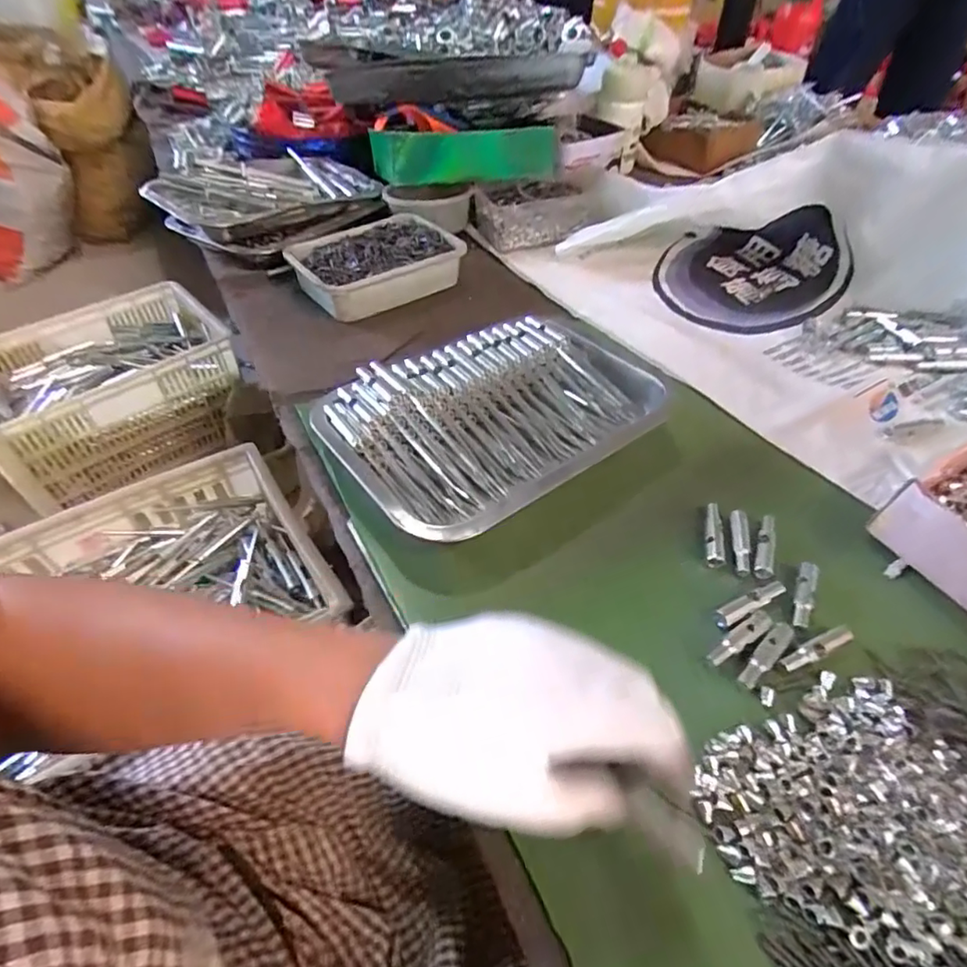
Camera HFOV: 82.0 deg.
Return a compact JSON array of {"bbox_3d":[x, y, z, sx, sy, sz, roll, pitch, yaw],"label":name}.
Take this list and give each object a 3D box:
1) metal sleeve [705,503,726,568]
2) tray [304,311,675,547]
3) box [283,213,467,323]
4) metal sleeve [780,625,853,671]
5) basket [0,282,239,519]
[{"bbox_3d":[0.160,0.035,0.388,0.012,0.011,0.053,7,48,9],"label":"metal sleeve"},{"bbox_3d":[0.015,-0.053,0.445,0.264,0.055,0.190,-26,52,-20],"label":"tray"},{"bbox_3d":[-0.122,-0.249,0.638,0.179,0.047,0.125,-27,53,-22],"label":"box"},{"bbox_3d":[0.197,0.096,0.327,0.051,0.004,0.011,-20,50,-15],"label":"metal sleeve"},{"bbox_3d":[-0.757,-0.191,1.146,0.455,0.216,0.338,-25,53,-21],"label":"basket"}]

